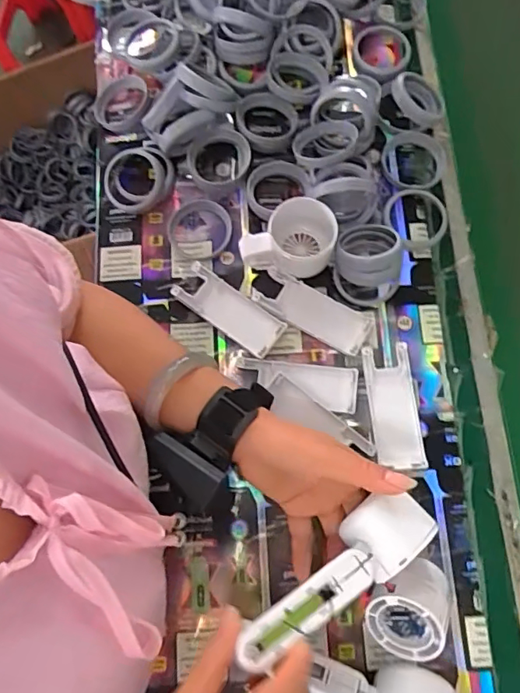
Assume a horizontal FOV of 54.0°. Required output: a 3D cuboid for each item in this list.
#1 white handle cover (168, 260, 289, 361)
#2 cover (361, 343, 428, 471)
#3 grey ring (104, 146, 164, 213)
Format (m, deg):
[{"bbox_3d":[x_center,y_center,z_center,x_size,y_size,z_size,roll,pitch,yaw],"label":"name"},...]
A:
[{"bbox_3d":[-0.028,-0.033,0.465,0.103,0.012,0.040,36,80,10],"label":"white handle cover"},{"bbox_3d":[0.114,0.052,0.436,0.040,0.007,0.104,-10,83,13],"label":"cover"},{"bbox_3d":[-0.124,-0.163,0.501,0.060,0.015,0.063,0,76,2],"label":"grey ring"}]

